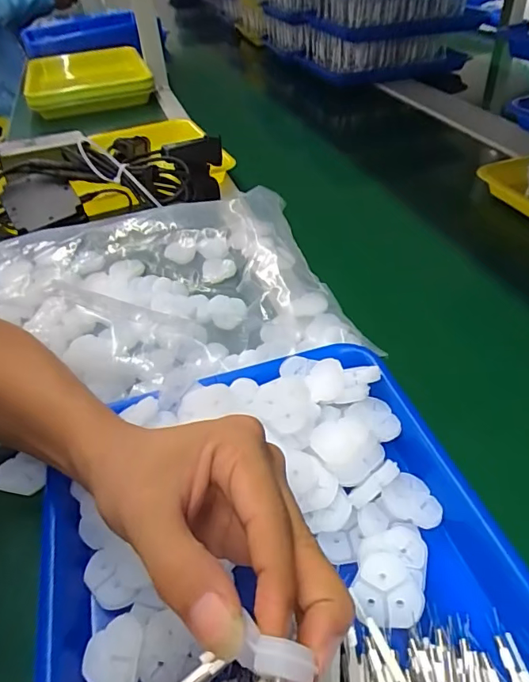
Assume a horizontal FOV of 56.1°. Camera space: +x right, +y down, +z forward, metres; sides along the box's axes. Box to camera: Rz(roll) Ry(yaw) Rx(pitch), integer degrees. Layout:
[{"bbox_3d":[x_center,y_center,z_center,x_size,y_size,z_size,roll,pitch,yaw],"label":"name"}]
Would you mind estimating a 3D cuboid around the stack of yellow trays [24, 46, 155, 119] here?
[{"bbox_3d":[-0.384,-0.568,1.084,0.243,0.063,0.316,-16,43,-12],"label":"stack of yellow trays"}]

